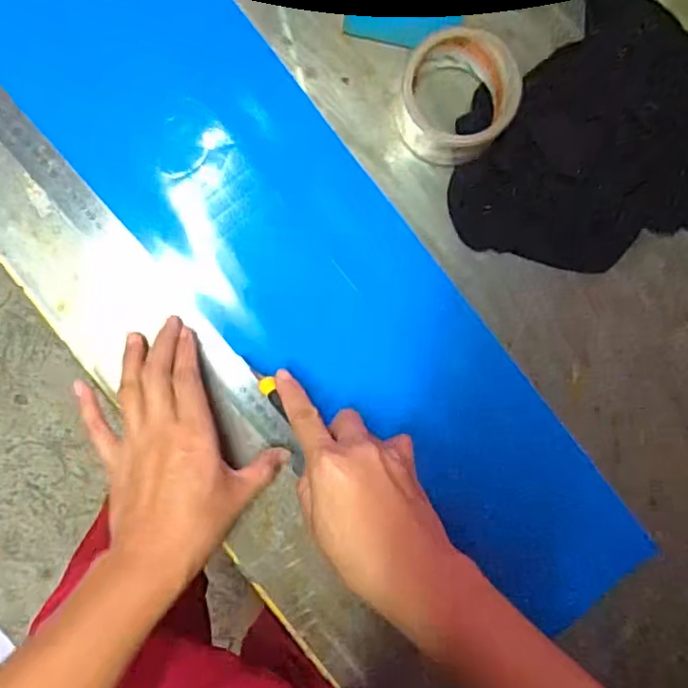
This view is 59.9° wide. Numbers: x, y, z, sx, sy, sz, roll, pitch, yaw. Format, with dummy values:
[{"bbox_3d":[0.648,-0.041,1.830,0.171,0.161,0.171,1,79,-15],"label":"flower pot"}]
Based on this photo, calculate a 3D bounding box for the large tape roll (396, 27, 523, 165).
[{"bbox_3d":[0.087,-0.190,0.465,0.082,0.056,0.089,-1,95,-8],"label":"large tape roll"}]

